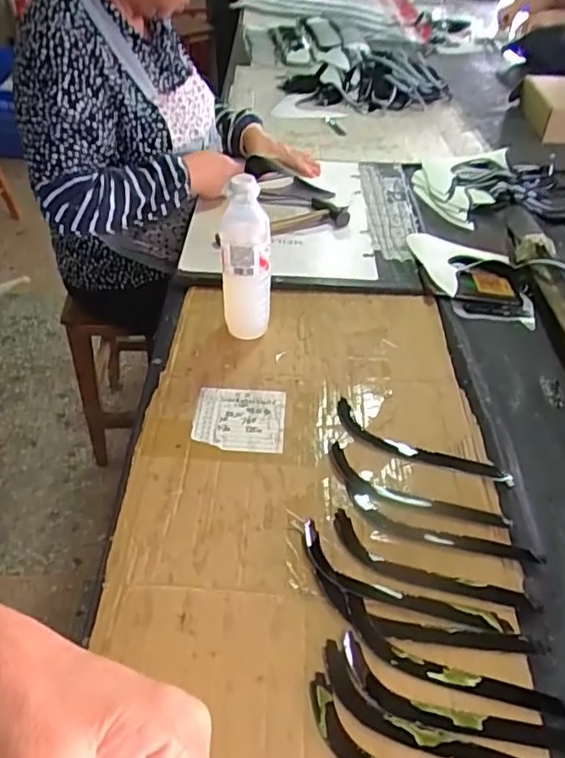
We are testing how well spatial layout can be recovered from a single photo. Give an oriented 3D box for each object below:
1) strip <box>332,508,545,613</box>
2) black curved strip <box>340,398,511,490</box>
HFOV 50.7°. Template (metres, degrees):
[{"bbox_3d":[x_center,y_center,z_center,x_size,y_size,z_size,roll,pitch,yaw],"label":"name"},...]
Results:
[{"bbox_3d":[0.144,0.191,0.593,0.207,0.004,0.046,22,46,17],"label":"strip"},{"bbox_3d":[0.159,0.078,0.703,0.219,0.017,0.039,26,47,21],"label":"black curved strip"}]

